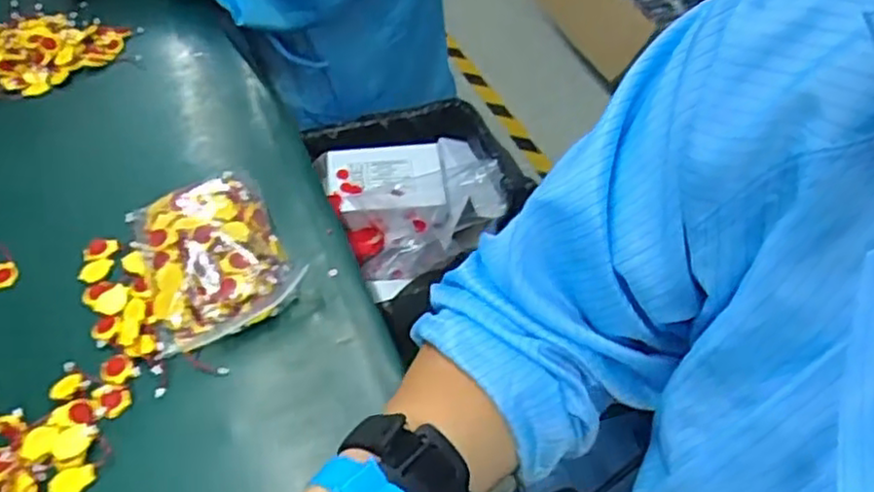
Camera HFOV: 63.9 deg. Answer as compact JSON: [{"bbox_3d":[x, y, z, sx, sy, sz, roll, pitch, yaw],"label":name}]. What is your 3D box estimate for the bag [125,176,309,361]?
[{"bbox_3d":[-0.167,0.006,0.520,0.104,0.039,0.140,-21,50,-15],"label":"bag"}]

